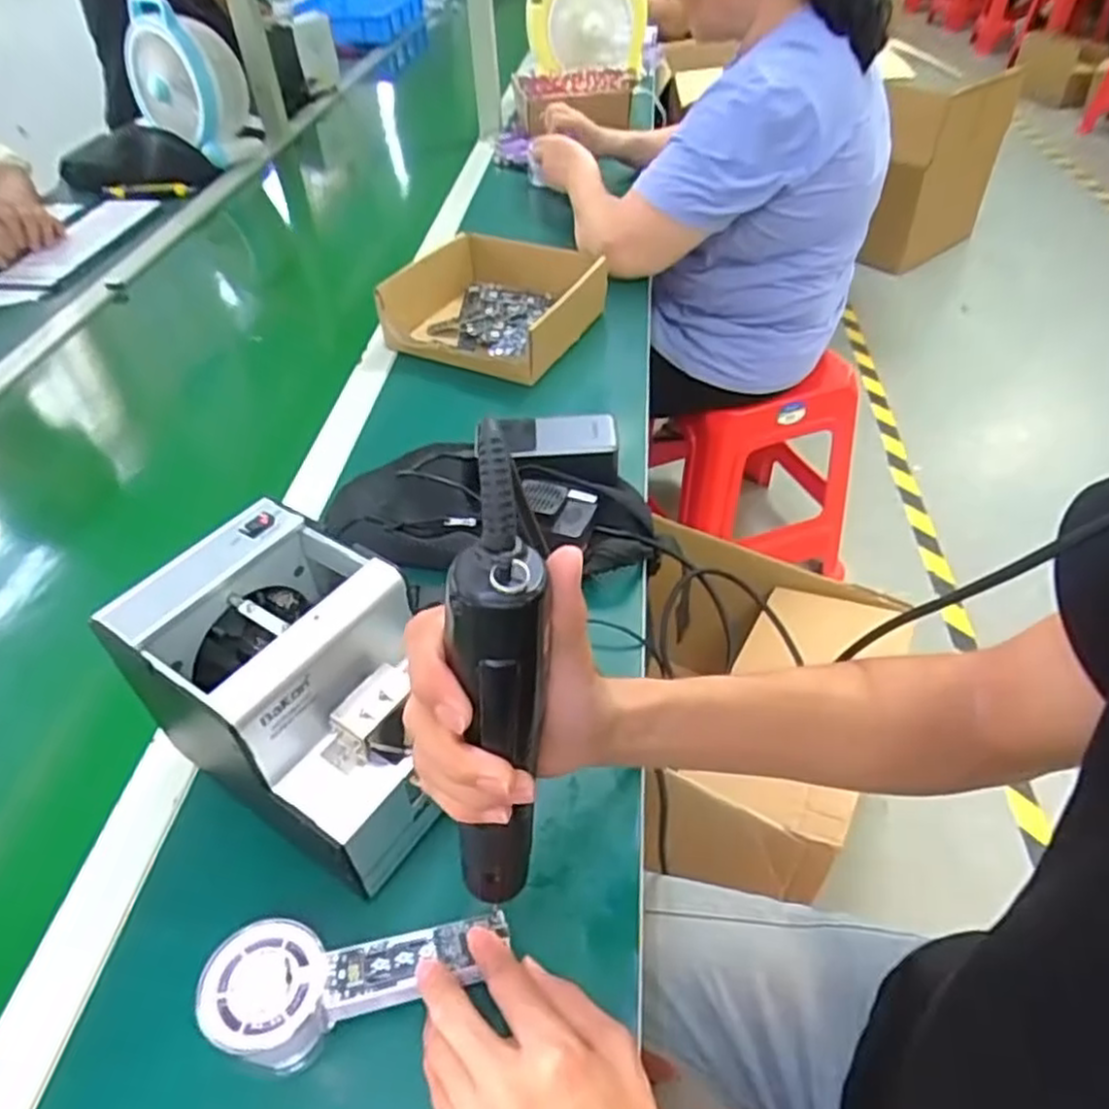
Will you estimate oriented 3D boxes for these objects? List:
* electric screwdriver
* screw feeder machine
[{"bbox_3d":[-0.020,0.063,0.298,0.032,0.220,0.042,13,35,16],"label":"electric screwdriver"},{"bbox_3d":[-0.155,0.079,0.456,0.160,0.139,0.123,24,51,25],"label":"screw feeder machine"}]

